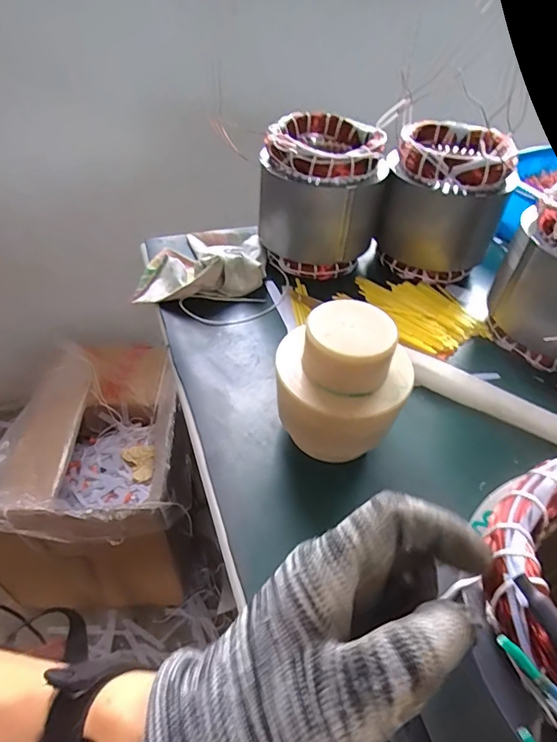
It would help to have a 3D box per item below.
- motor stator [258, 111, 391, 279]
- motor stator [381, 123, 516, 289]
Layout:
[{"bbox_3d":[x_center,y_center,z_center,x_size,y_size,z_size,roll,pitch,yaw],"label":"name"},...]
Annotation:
[{"bbox_3d":[0.056,-0.230,0.613,0.146,0.158,0.146,10,45,5],"label":"motor stator"},{"bbox_3d":[0.218,-0.225,0.616,0.144,0.156,0.144,17,46,12],"label":"motor stator"}]

